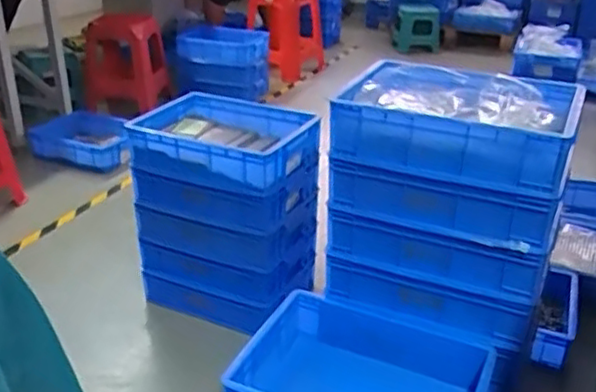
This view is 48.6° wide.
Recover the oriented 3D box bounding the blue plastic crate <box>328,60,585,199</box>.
[{"bbox_3d":[0.305,-0.144,1.247,0.409,0.127,0.296,11,28,22],"label":"blue plastic crate"}]

